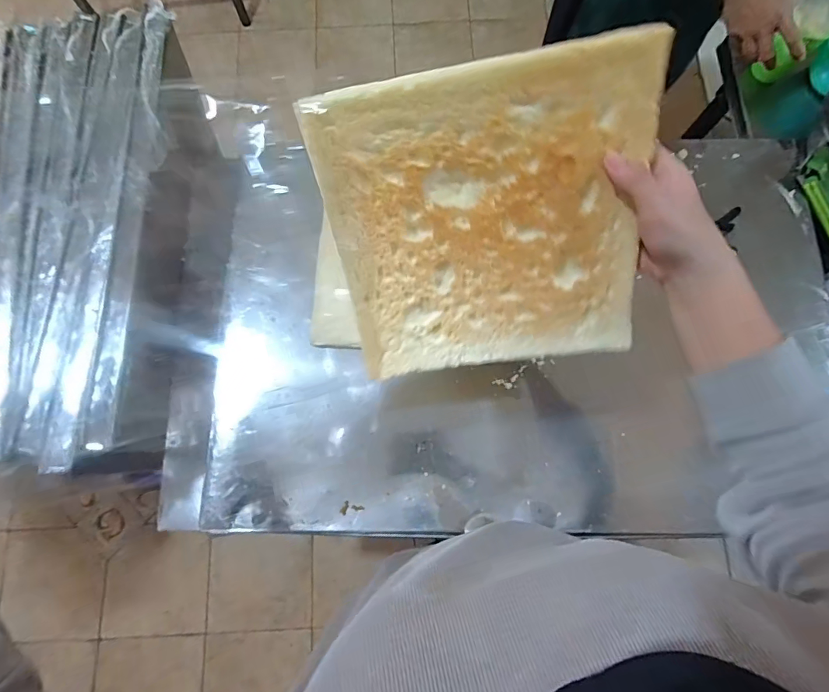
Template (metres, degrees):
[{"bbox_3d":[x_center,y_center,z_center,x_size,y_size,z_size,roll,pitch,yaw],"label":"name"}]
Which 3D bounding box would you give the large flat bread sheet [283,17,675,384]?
[{"bbox_3d":[0.059,-0.090,0.370,0.246,0.247,0.016,-7,34,8],"label":"large flat bread sheet"}]

